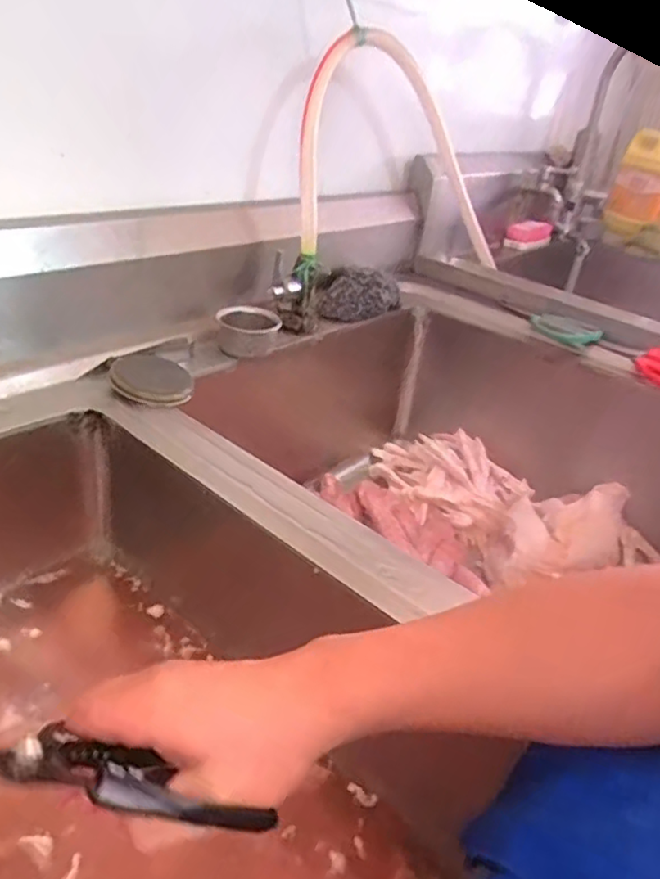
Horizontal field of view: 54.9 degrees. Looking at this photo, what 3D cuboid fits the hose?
[{"bbox_3d":[0.132,-0.377,0.936,0.088,0.263,0.500,33,24,36],"label":"hose"}]

